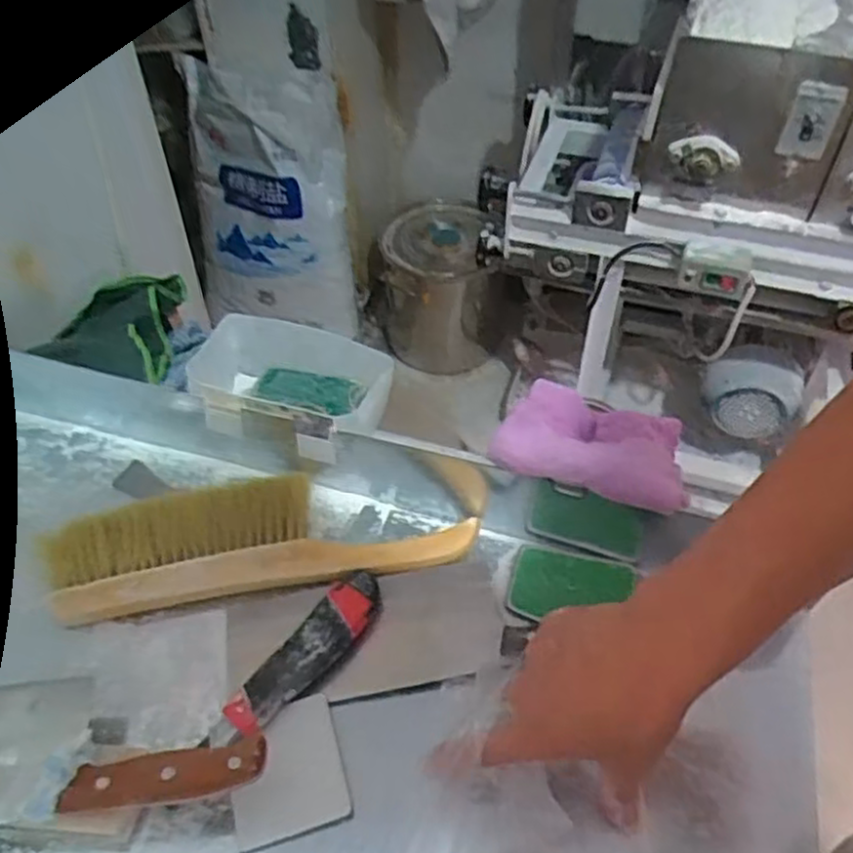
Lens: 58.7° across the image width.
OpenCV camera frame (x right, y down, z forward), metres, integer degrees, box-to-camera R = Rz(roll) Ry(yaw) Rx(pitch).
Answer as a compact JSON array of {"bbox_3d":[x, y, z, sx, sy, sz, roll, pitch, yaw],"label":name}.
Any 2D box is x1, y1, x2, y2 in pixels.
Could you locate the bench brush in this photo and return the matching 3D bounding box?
[{"bbox_3d":[-0.133,0.088,0.610,0.328,0.033,0.089,-8,50,-6],"label":"bench brush"}]

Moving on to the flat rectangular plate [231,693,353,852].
[{"bbox_3d":[-0.094,0.231,0.512,0.074,0.005,0.084,-13,49,-10],"label":"flat rectangular plate"}]

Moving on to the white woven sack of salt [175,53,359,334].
[{"bbox_3d":[-0.334,-0.458,1.606,0.324,0.562,0.118,8,51,7],"label":"white woven sack of salt"}]

